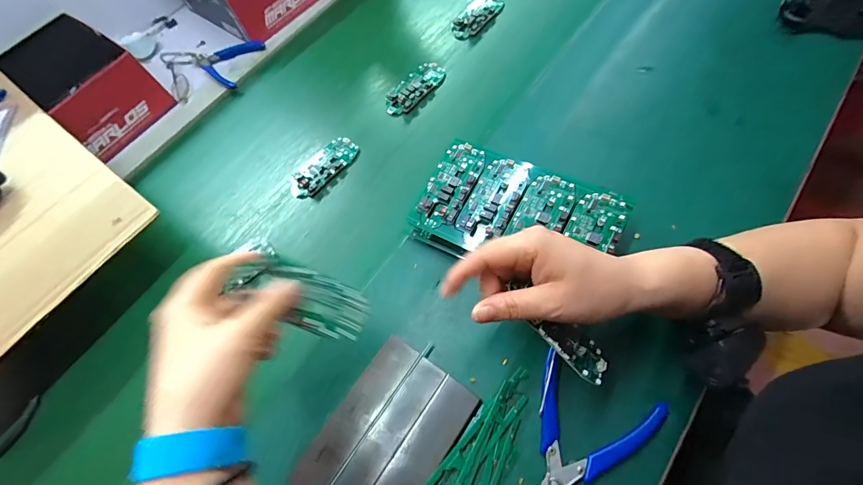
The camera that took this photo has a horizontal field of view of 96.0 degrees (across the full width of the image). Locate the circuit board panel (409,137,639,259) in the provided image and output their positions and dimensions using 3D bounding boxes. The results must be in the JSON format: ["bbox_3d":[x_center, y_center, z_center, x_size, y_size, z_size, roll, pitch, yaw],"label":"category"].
[{"bbox_3d":[0.082,-0.025,0.386,0.187,0.029,0.111,25,75,19],"label":"circuit board panel"}]

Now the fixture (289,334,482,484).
[{"bbox_3d":[-0.038,0.164,0.329,0.096,0.010,0.143,33,69,17],"label":"fixture"}]

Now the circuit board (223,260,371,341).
[{"bbox_3d":[-0.101,0.043,0.306,0.103,0.011,0.045,27,65,-13],"label":"circuit board"}]

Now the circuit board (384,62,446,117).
[{"bbox_3d":[-0.025,-0.217,0.549,0.047,0.018,0.101,35,70,18],"label":"circuit board"}]

